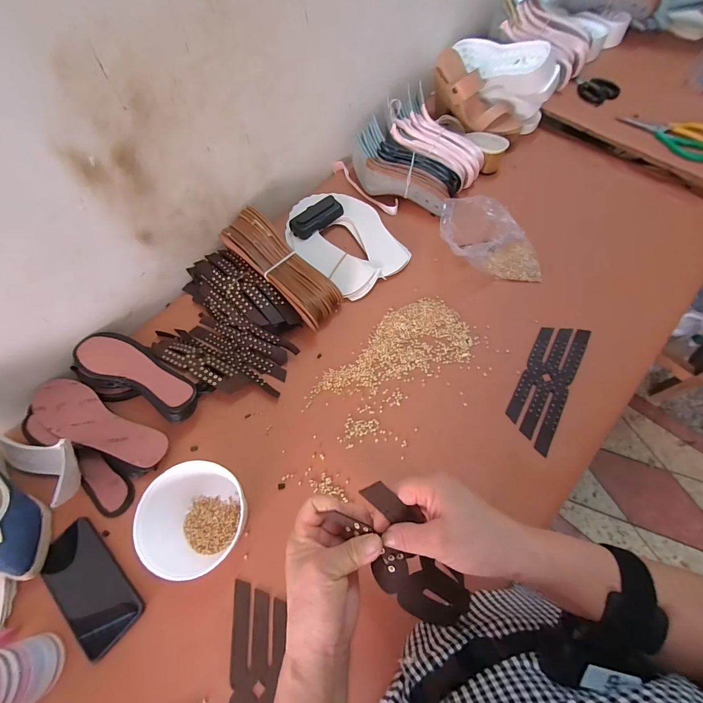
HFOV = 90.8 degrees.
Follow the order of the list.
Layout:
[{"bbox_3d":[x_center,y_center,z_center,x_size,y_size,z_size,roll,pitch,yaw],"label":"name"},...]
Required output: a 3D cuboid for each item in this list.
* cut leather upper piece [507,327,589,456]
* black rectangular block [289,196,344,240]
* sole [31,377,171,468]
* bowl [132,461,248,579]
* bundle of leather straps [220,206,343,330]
[{"bbox_3d":[0.298,0.044,0.530,0.069,0.006,0.209,25,70,18],"label":"cut leather upper piece"},{"bbox_3d":[-0.068,-0.265,0.679,0.107,0.016,0.053,-37,68,-13],"label":"black rectangular block"},{"bbox_3d":[-0.385,0.110,0.524,0.234,0.025,0.069,25,69,15],"label":"sole"},{"bbox_3d":[-0.201,0.204,0.446,0.105,0.093,0.114,-2,65,3],"label":"bowl"},{"bbox_3d":[-0.122,-0.145,0.601,0.079,0.065,0.245,-43,69,-15],"label":"bundle of leather straps"}]

